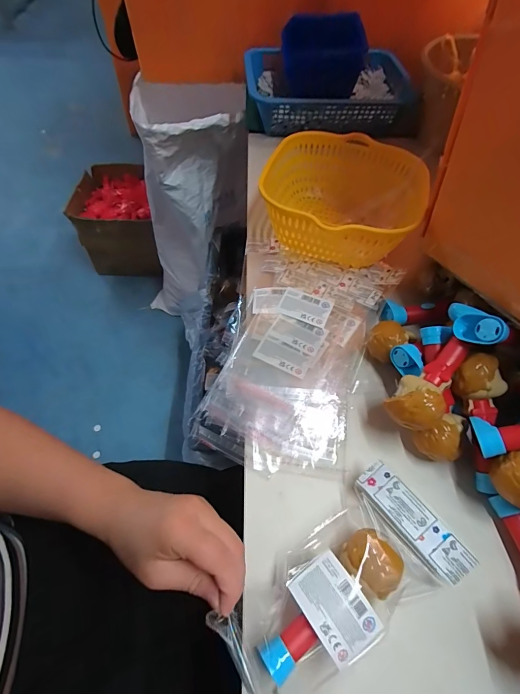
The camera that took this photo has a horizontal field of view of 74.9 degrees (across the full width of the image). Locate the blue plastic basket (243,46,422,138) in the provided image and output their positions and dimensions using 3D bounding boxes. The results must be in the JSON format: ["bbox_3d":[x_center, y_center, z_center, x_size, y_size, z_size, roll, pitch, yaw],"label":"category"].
[{"bbox_3d":[0.123,-0.459,0.615,0.287,0.068,0.189,-3,60,-3],"label":"blue plastic basket"}]

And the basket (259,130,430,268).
[{"bbox_3d":[0.099,-0.188,0.439,0.185,0.081,0.199,1,59,-1],"label":"basket"}]

